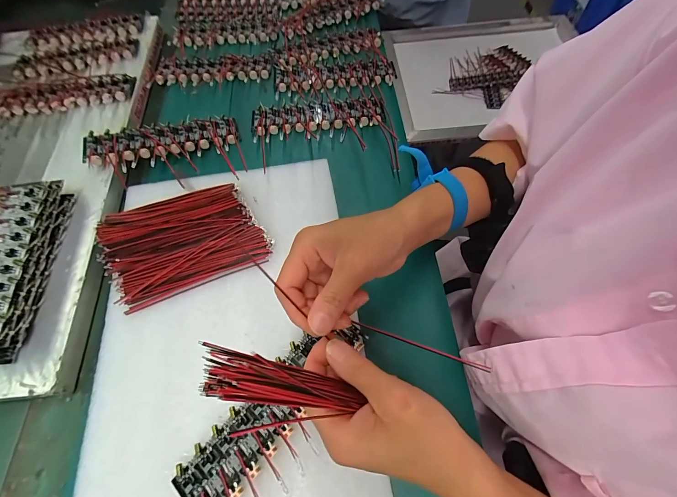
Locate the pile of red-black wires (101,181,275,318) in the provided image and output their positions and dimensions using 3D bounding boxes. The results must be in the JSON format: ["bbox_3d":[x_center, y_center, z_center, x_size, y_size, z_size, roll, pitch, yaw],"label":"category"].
[{"bbox_3d":[-0.145,-0.009,0.288,0.140,0.021,0.096,-19,65,-12],"label":"pile of red-black wires"}]

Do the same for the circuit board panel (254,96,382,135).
[{"bbox_3d":[-0.025,-0.164,0.376,0.160,0.014,0.052,-4,63,-4],"label":"circuit board panel"}]

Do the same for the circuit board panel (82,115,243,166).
[{"bbox_3d":[-0.201,-0.128,0.354,0.161,0.013,0.054,-16,65,-10],"label":"circuit board panel"}]

